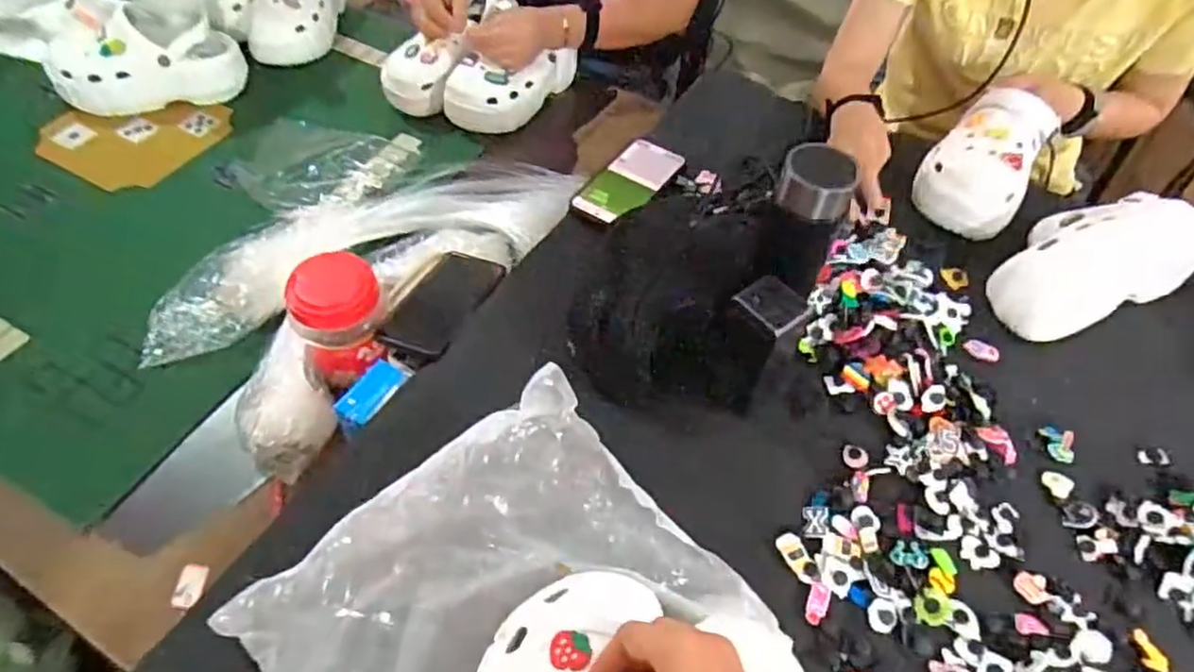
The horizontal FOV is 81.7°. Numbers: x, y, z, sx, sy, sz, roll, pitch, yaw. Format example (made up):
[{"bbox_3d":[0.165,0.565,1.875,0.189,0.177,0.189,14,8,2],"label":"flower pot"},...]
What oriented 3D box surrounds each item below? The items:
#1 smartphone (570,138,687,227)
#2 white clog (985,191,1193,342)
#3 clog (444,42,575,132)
[{"bbox_3d":[0.037,-0.184,0.819,0.076,0.009,0.167,30,54,16],"label":"smartphone"},{"bbox_3d":[0.521,-0.084,0.728,0.245,0.099,0.111,-18,57,-16],"label":"white clog"},{"bbox_3d":[-0.131,-0.395,1.058,0.108,0.084,0.208,30,57,17],"label":"clog"}]

